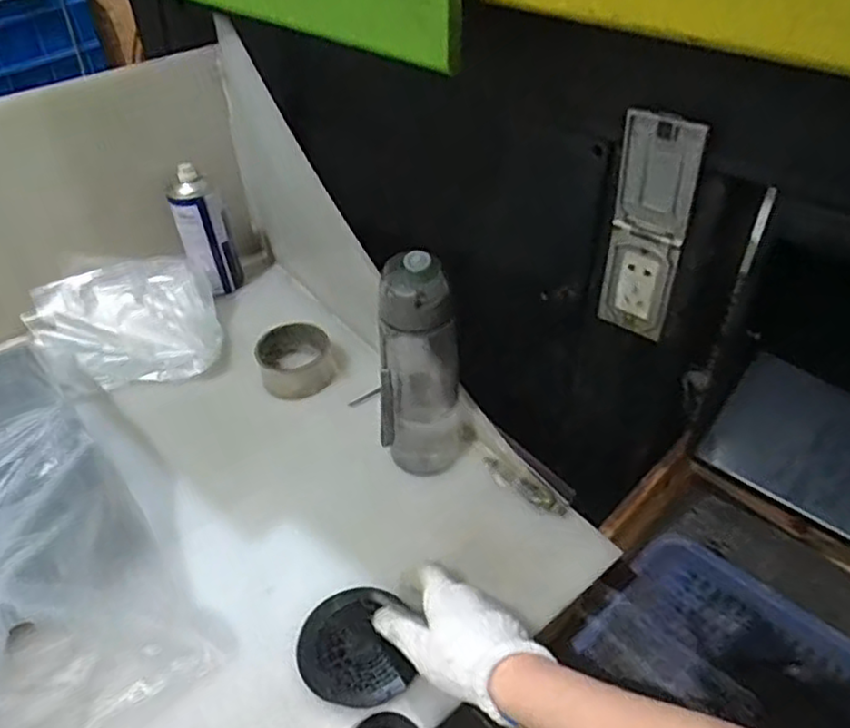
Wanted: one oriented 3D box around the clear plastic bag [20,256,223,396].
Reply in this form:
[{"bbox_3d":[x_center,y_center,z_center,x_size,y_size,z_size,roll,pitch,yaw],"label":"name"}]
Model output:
[{"bbox_3d":[-0.377,-0.052,0.848,0.224,0.082,0.153,-9,43,-9],"label":"clear plastic bag"}]

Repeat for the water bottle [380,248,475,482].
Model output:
[{"bbox_3d":[0.003,0.004,0.659,0.081,0.245,0.079,-1,42,0],"label":"water bottle"}]

